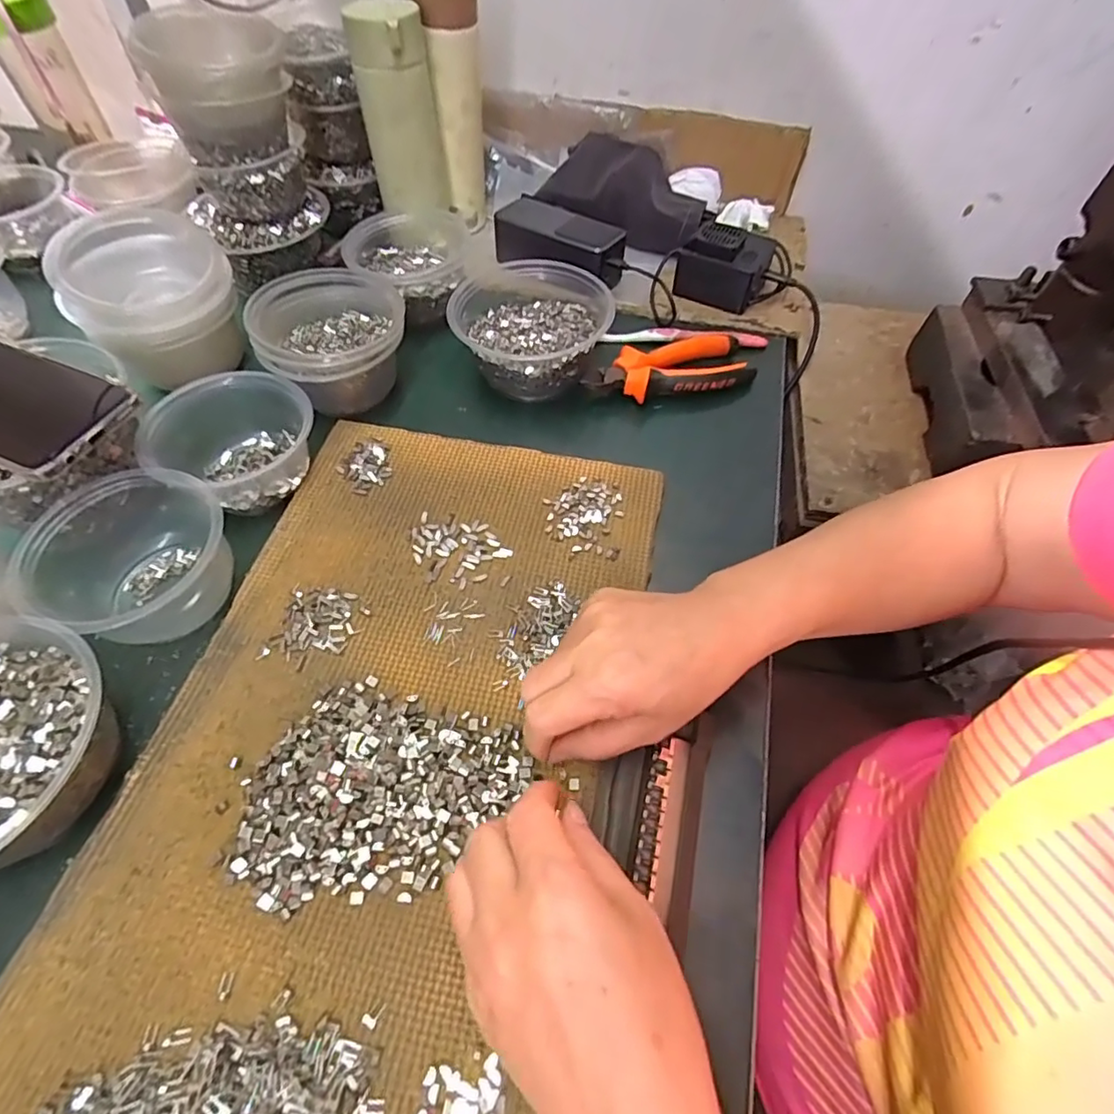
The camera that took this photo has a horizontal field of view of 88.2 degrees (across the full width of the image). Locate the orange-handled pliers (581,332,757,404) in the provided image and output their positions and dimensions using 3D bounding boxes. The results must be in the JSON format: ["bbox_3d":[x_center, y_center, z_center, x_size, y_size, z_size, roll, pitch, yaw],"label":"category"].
[{"bbox_3d":[0.096,-0.170,0.508,0.146,0.022,0.064,-10,57,-10],"label":"orange-handled pliers"}]

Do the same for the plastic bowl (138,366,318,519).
[{"bbox_3d":[-0.243,-0.090,0.431,0.104,0.051,0.098,1,56,-2],"label":"plastic bowl"}]

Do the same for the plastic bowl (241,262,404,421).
[{"bbox_3d":[-0.185,-0.178,0.476,0.113,0.070,0.107,1,56,-2],"label":"plastic bowl"}]

